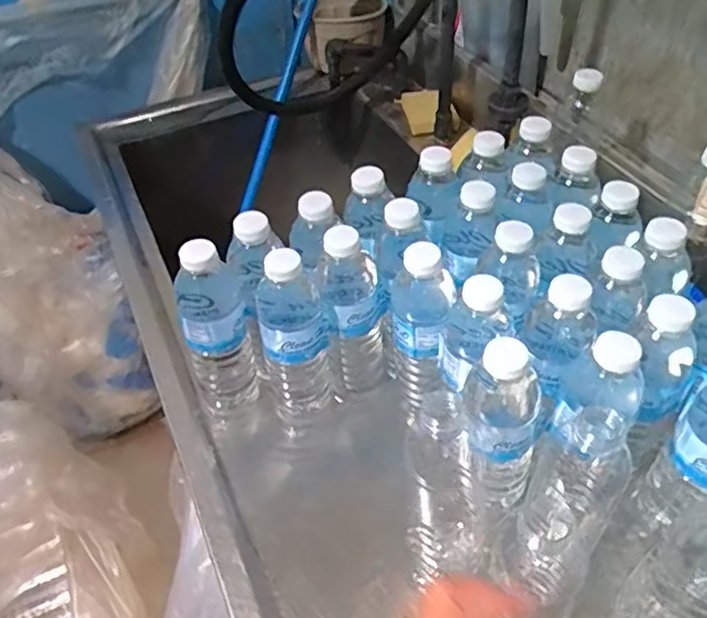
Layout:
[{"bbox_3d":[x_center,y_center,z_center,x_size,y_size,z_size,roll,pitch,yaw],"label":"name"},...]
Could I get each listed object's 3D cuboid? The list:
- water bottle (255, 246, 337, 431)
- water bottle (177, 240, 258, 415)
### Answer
[{"bbox_3d":[-0.054,0.030,0.597,0.064,0.205,0.056,-10,47,-8],"label":"water bottle"},{"bbox_3d":[-0.133,0.024,0.602,0.063,0.201,0.050,-17,48,-14],"label":"water bottle"}]

